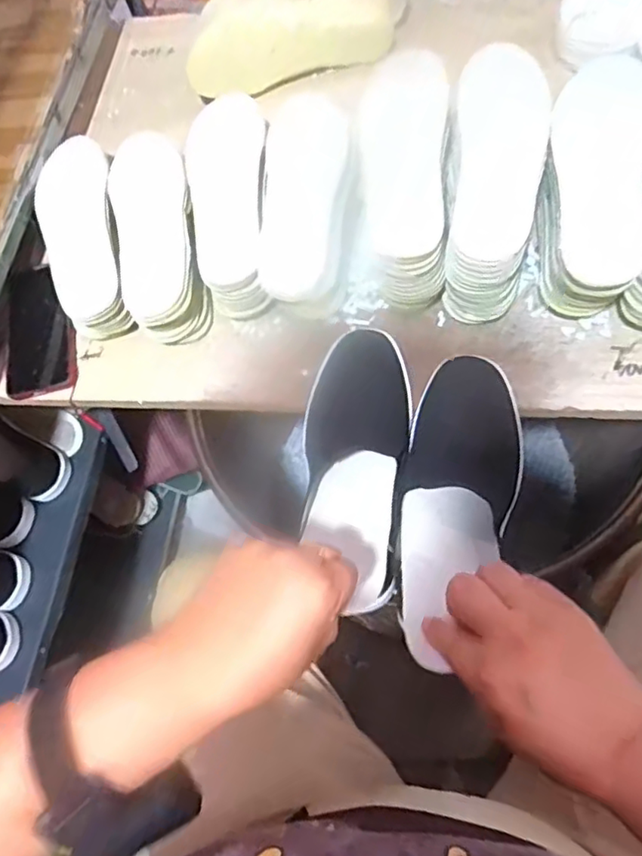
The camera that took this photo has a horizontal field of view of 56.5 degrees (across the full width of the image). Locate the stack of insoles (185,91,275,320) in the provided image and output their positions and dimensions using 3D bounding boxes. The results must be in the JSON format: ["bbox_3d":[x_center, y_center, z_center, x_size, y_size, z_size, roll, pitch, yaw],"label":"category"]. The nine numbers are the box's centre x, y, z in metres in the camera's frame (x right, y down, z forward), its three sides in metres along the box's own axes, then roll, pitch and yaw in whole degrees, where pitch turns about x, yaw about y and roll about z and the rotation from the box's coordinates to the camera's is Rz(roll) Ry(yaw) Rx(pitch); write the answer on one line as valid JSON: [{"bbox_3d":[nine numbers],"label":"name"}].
[{"bbox_3d":[-0.096,-0.247,0.656,0.087,0.072,0.253,-8,66,4],"label":"stack of insoles"}]

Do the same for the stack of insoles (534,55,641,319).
[{"bbox_3d":[0.253,-0.233,0.567,0.089,0.094,0.256,9,79,7],"label":"stack of insoles"}]

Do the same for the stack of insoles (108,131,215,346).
[{"bbox_3d":[-0.177,-0.212,0.641,0.083,0.051,0.240,-12,79,-2],"label":"stack of insoles"}]

